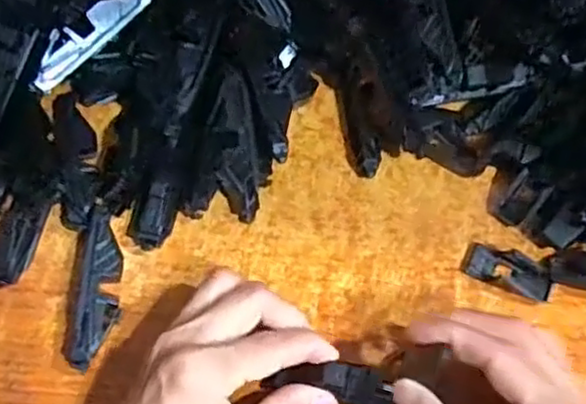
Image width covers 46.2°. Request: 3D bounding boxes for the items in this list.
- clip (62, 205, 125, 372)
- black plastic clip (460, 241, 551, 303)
[{"bbox_3d":[-0.097,0.040,0.338,0.022,0.020,0.079,1,66,0],"label":"clip"},{"bbox_3d":[0.109,0.034,0.349,0.043,0.005,0.021,21,68,9],"label":"black plastic clip"}]

